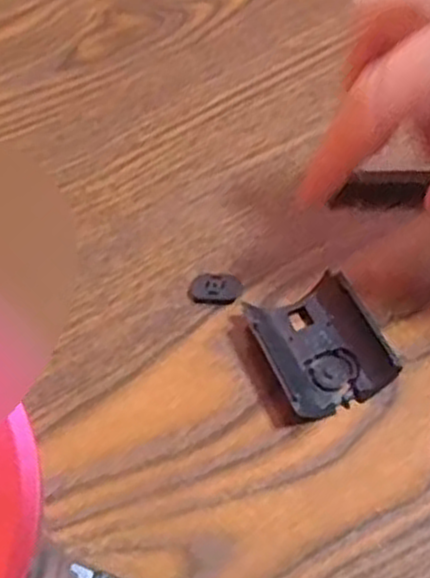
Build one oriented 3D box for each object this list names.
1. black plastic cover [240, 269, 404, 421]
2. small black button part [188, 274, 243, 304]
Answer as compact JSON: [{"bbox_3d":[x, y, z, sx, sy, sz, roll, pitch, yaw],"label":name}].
[{"bbox_3d":[0.031,0.016,0.242,0.034,0.012,0.041,-22,54,-11],"label":"black plastic cover"},{"bbox_3d":[0.000,-0.001,0.263,0.017,0.004,0.012,5,53,10],"label":"small black button part"}]

